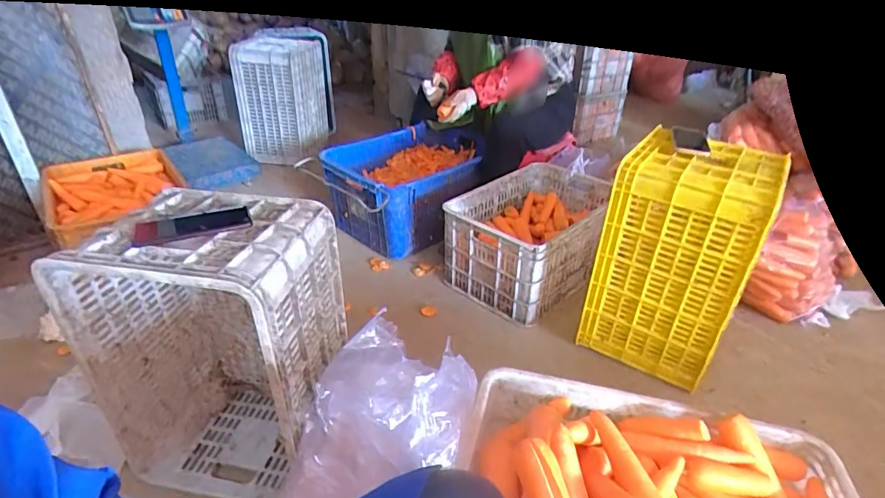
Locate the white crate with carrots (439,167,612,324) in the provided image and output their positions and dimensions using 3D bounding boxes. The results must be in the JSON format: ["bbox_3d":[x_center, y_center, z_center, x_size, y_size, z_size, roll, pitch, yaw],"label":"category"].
[{"bbox_3d":[0.292,-0.054,1.505,0.348,0.261,0.541,23,38,32],"label":"white crate with carrots"}]

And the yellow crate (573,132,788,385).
[{"bbox_3d":[0.557,0.017,1.161,0.302,0.496,0.286,17,35,26],"label":"yellow crate"}]

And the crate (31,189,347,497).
[{"bbox_3d":[-0.391,0.177,0.869,0.358,0.496,0.266,6,32,9],"label":"crate"}]

